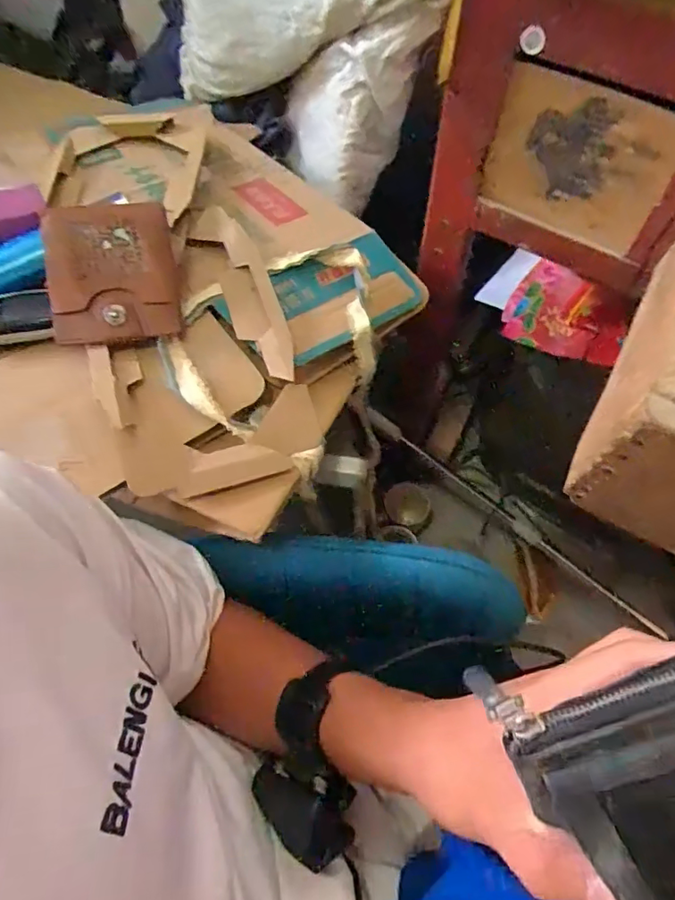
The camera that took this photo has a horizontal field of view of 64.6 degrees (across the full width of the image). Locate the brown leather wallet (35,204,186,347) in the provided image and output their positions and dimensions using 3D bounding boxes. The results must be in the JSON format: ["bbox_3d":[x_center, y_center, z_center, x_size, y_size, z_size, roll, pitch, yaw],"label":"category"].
[{"bbox_3d":[-0.183,-0.141,0.432,0.097,0.028,0.114,-11,86,-4],"label":"brown leather wallet"}]

